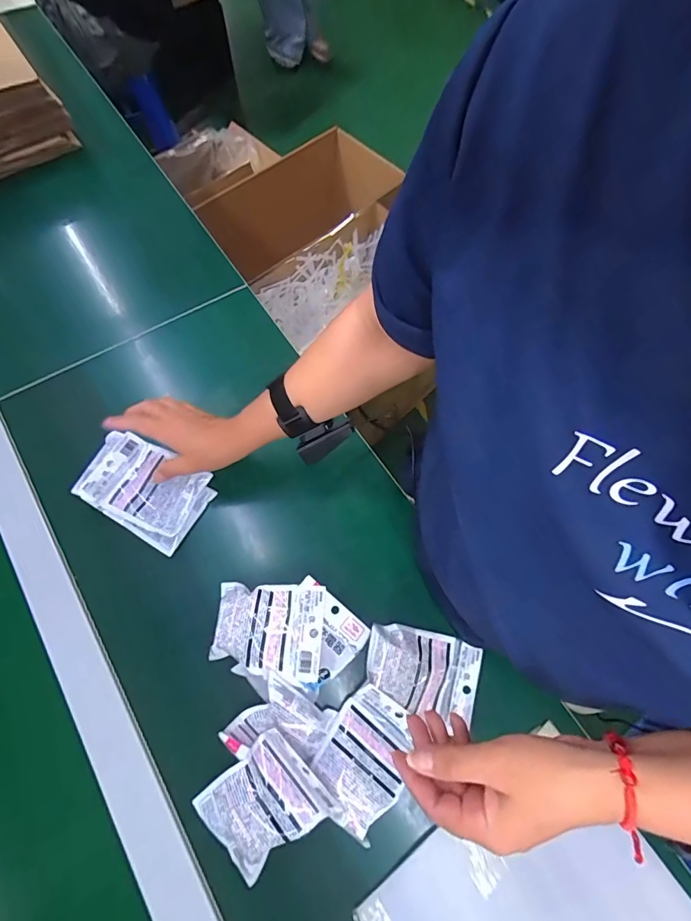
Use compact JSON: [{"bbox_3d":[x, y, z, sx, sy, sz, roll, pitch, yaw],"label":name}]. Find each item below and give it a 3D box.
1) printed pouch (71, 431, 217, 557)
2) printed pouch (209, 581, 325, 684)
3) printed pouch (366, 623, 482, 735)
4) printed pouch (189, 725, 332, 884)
[{"bbox_3d":[-0.257,0.034,0.544,0.157,0.023,0.105,29,70,9],"label":"printed pouch"},{"bbox_3d":[-0.087,0.188,0.478,0.119,0.027,0.094,5,68,0],"label":"printed pouch"},{"bbox_3d":[0.087,0.233,0.475,0.126,0.030,0.082,15,68,3],"label":"printed pouch"},{"bbox_3d":[-0.079,0.333,0.411,0.106,0.033,0.093,-39,75,-16],"label":"printed pouch"}]

